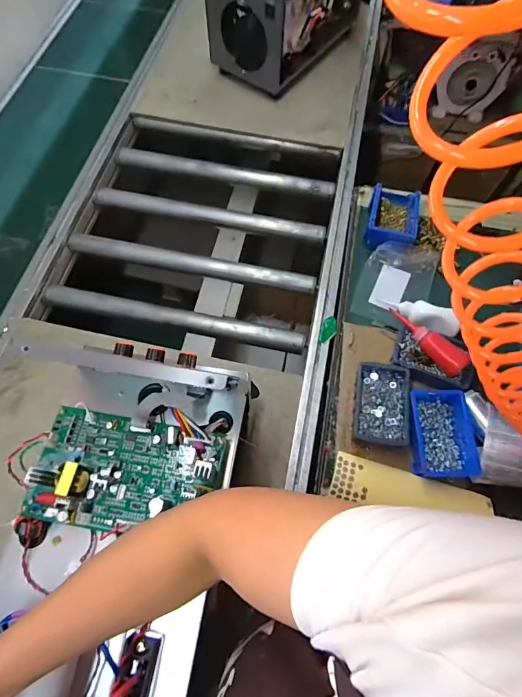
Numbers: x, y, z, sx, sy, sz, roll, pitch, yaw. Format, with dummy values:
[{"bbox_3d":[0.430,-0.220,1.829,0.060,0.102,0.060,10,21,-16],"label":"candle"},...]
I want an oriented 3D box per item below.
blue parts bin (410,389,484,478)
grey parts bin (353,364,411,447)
[{"bbox_3d":[0.319,0.151,0.690,0.113,0.051,0.148,-1,66,-1],"label":"blue parts bin"},{"bbox_3d":[0.216,0.103,0.707,0.096,0.044,0.146,6,66,3],"label":"grey parts bin"}]

